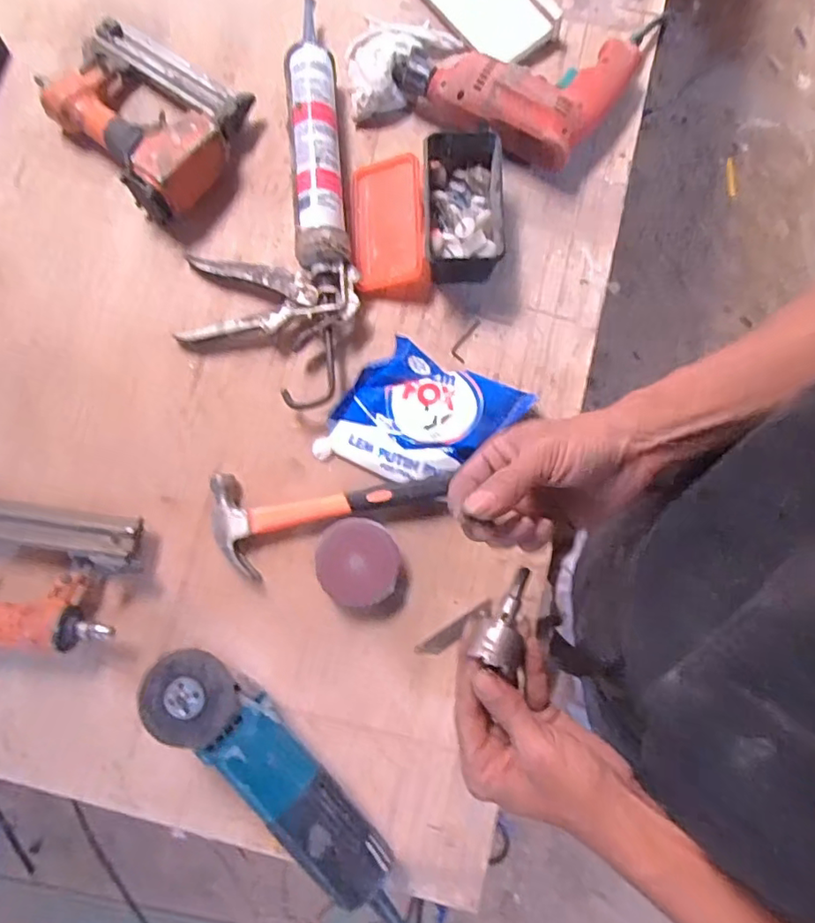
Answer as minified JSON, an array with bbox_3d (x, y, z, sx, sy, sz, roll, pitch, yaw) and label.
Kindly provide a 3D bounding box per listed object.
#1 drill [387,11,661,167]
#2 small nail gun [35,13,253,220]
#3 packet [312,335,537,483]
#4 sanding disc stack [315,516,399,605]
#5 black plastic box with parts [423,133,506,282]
[{"bbox_3d":[0.131,-0.448,0.638,0.224,0.066,0.231,31,81,7],"label":"drill"},{"bbox_3d":[-0.287,-0.385,0.632,0.233,0.056,0.170,41,82,9],"label":"small nail gun"},{"bbox_3d":[0.016,-0.041,0.588,0.174,0.024,0.137,24,80,6],"label":"packet"},{"bbox_3d":[-0.048,0.097,0.562,0.076,0.032,0.079,10,79,3],"label":"sanding disc stack"},{"bbox_3d":[0.058,-0.261,0.612,0.080,0.064,0.148,-1,78,1],"label":"black plastic box with parts"}]

